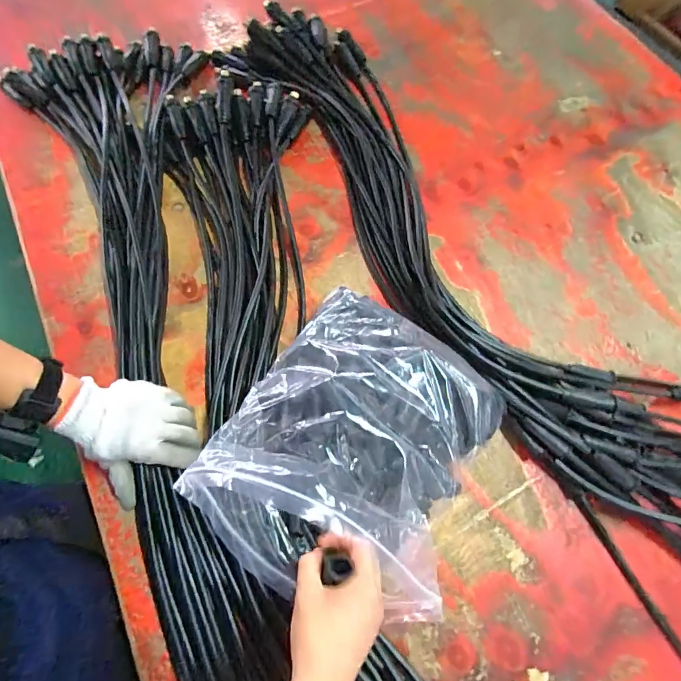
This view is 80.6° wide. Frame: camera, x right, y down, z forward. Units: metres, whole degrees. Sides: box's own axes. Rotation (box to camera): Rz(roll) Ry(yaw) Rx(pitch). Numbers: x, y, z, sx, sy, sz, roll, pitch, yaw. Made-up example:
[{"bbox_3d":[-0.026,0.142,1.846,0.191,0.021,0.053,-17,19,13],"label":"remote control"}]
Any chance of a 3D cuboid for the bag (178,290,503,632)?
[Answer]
[{"bbox_3d":[0.021,0.101,0.422,0.253,0.132,0.313,26,69,8],"label":"bag"}]

